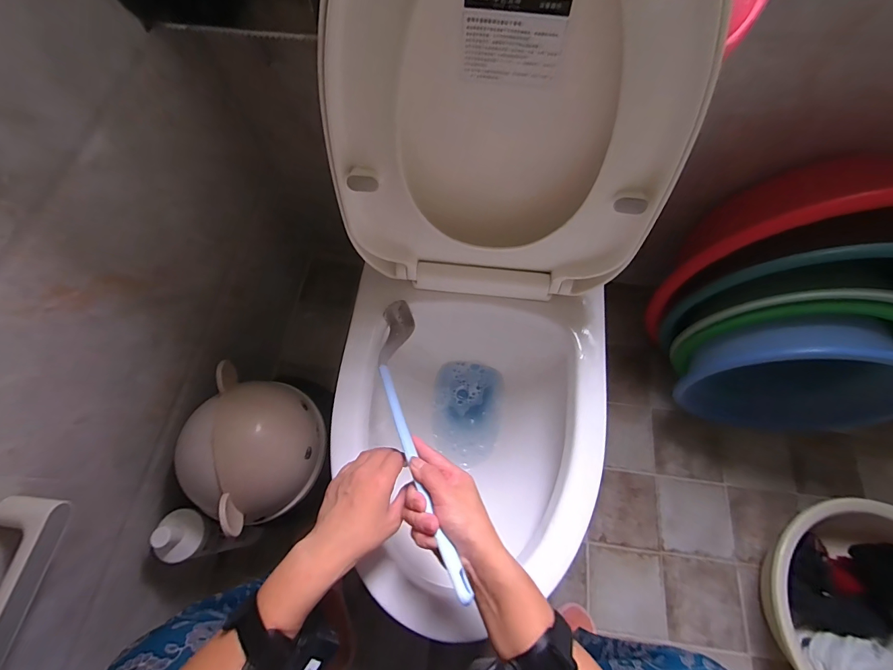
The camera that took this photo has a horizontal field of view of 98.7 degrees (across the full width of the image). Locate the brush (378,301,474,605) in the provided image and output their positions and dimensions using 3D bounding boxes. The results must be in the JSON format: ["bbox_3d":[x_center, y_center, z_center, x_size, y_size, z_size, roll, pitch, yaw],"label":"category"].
[{"bbox_3d":[-0.036,0.101,0.454,0.060,0.052,0.372,-17,46,-4],"label":"brush"}]

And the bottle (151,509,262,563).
[{"bbox_3d":[-0.398,0.340,0.659,0.072,0.232,0.075,-8,67,-3],"label":"bottle"}]

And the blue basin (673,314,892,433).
[{"bbox_3d":[0.655,0.092,0.730,0.343,0.310,0.112,8,67,4],"label":"blue basin"}]

